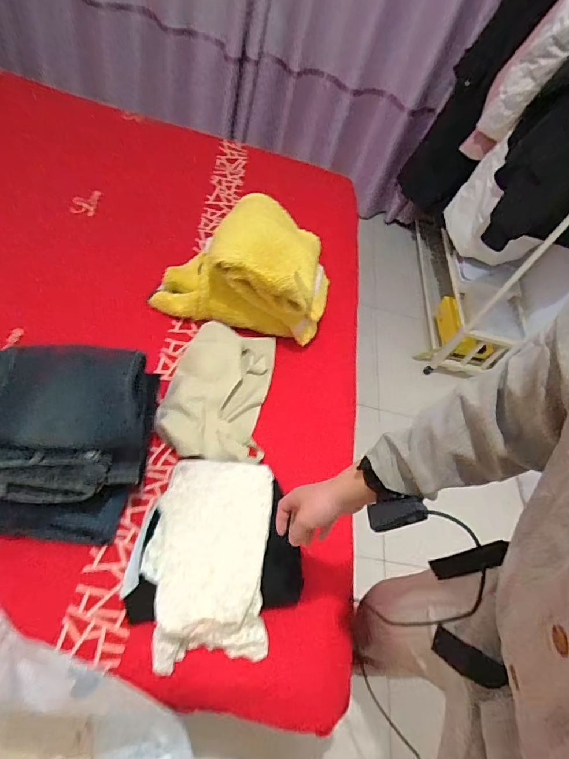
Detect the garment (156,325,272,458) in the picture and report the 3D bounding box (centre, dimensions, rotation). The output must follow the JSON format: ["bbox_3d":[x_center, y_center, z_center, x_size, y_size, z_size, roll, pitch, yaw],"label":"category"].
[{"bbox_3d":[-0.155,0.019,1.043,0.233,0.038,0.379,21,51,-16],"label":"garment"}]

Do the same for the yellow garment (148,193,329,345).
[{"bbox_3d":[-0.104,-0.311,1.167,0.436,0.280,0.326,13,45,12],"label":"yellow garment"}]

